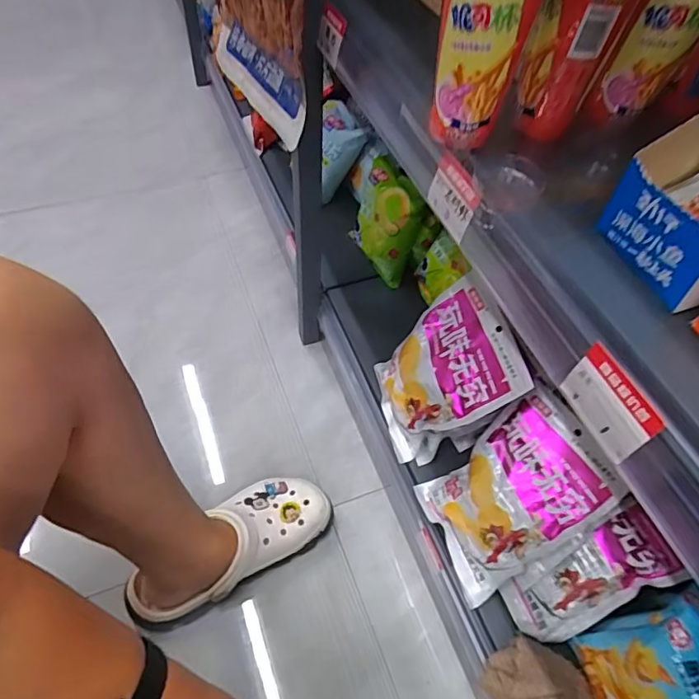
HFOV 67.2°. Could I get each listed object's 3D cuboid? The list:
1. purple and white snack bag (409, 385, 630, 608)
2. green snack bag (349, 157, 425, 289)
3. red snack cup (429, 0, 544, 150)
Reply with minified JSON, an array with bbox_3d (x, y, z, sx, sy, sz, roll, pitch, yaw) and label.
[{"bbox_3d":[0.180,0.160,0.582,0.203,0.045,0.137,-43,55,15],"label":"purple and white snack bag"},{"bbox_3d":[0.057,-0.195,0.810,0.061,0.130,0.125,-23,59,-20],"label":"green snack bag"},{"bbox_3d":[0.072,-0.178,0.299,0.063,0.114,0.056,24,56,13],"label":"red snack cup"}]

